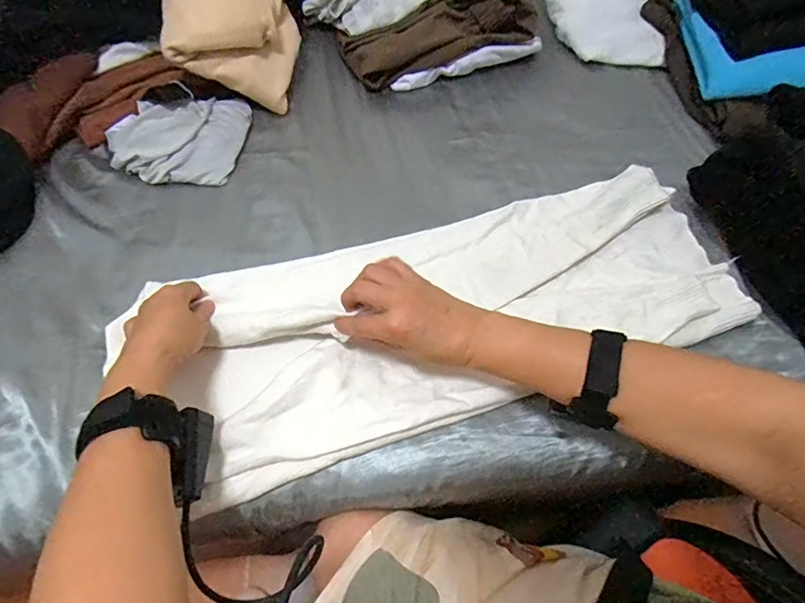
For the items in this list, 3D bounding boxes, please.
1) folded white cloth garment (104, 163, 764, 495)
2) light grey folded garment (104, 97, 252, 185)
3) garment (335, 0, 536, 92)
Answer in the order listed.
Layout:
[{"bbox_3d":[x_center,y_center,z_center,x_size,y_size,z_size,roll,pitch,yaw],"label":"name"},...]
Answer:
[{"bbox_3d":[0.065,0.000,0.498,0.559,0.035,0.237,-19,63,-13],"label":"folded white cloth garment"},{"bbox_3d":[-0.283,-0.209,0.600,0.162,0.036,0.128,2,60,-2],"label":"light grey folded garment"},{"bbox_3d":[0.053,-0.393,0.692,0.269,0.079,0.099,-16,62,-12],"label":"garment"}]

